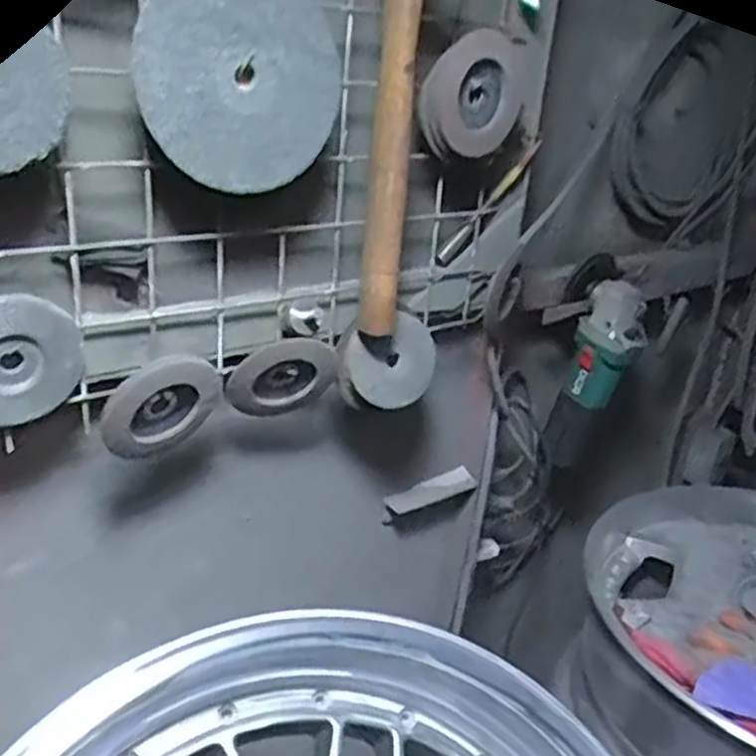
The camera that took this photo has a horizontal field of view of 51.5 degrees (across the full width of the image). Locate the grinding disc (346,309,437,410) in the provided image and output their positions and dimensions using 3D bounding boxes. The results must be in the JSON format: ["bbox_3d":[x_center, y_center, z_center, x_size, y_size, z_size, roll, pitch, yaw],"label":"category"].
[{"bbox_3d":[0.016,-0.013,0.722,0.088,0.081,0.009,-29,22,-22],"label":"grinding disc"}]

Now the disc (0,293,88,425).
[{"bbox_3d":[-0.245,-0.013,0.528,0.095,0.086,0.013,-15,31,-37],"label":"disc"}]

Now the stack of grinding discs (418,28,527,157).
[{"bbox_3d":[0.089,-0.249,0.680,0.124,0.099,0.030,-24,42,-39],"label":"stack of grinding discs"}]

